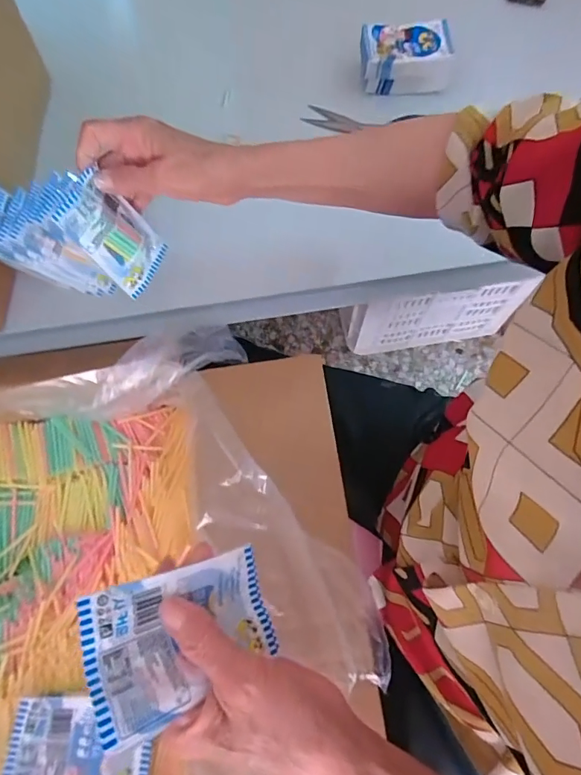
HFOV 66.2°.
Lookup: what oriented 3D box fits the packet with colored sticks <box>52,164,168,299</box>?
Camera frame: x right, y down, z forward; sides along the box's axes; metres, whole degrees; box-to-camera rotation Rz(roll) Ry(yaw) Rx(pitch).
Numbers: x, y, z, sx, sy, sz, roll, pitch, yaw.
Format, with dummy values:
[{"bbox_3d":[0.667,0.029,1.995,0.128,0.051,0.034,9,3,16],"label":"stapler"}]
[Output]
[{"bbox_3d":[-0.148,-0.131,0.385,0.010,0.105,0.060,14,71,26],"label":"packet with colored sticks"}]

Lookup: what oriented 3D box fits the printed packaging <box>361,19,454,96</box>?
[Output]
[{"bbox_3d":[0.142,-0.419,0.568,0.111,0.052,0.069,-7,69,-3],"label":"printed packaging"}]

